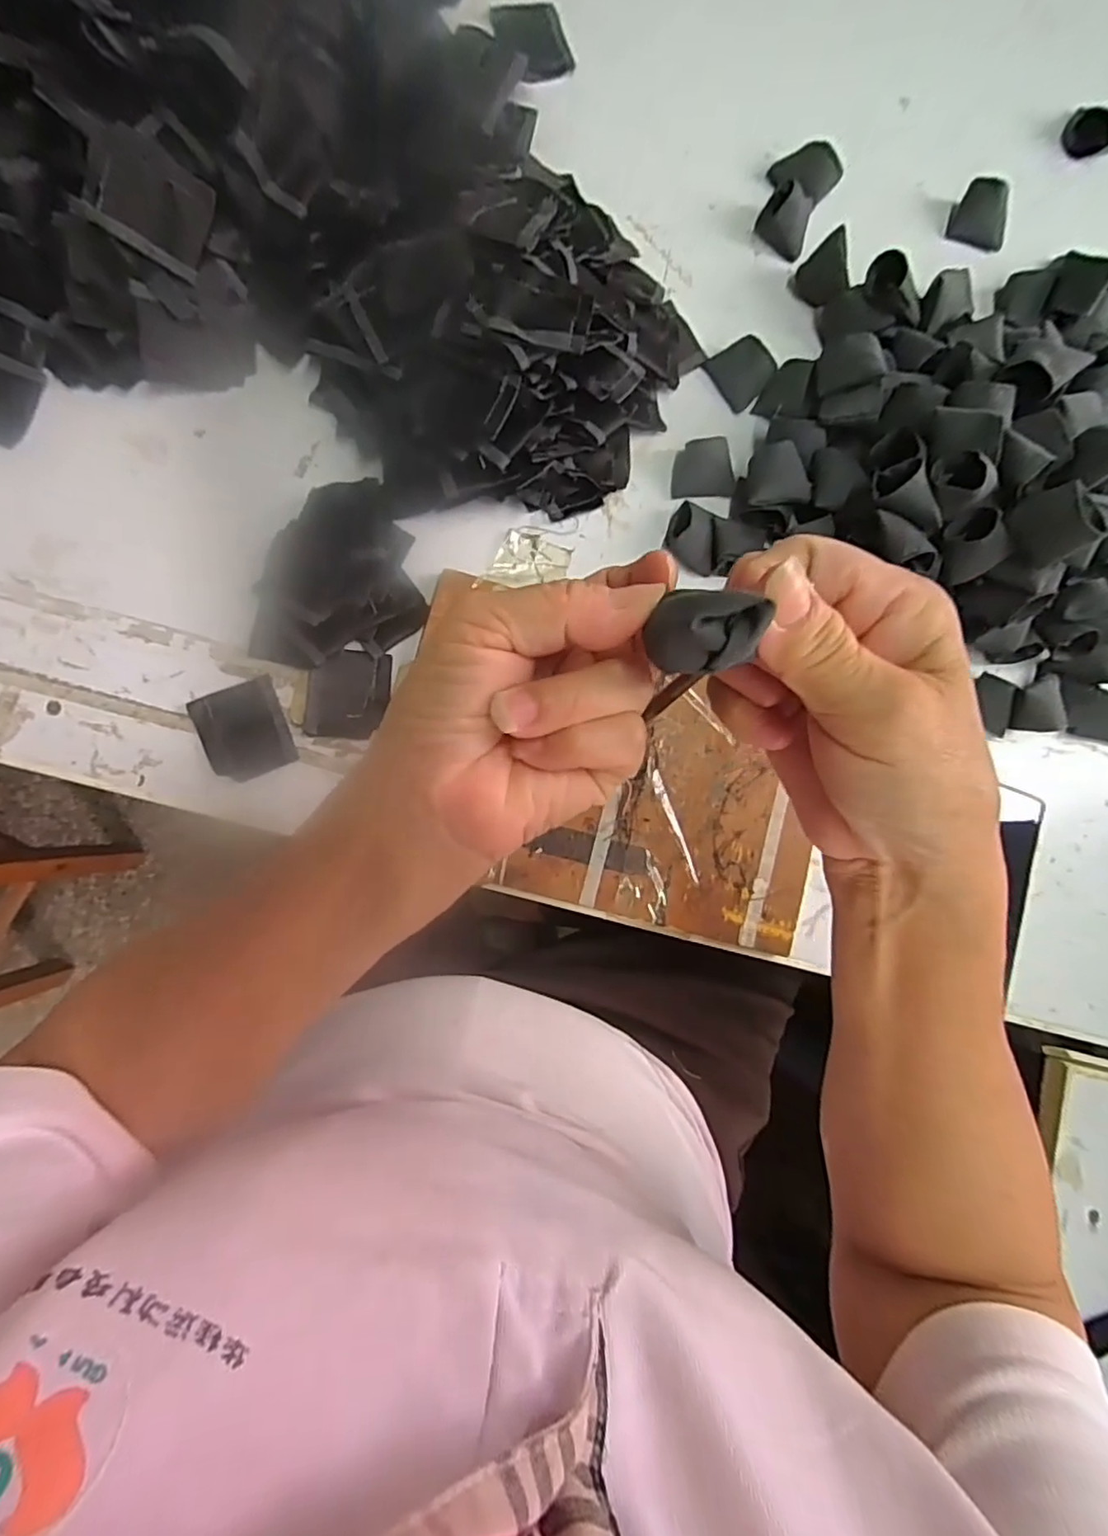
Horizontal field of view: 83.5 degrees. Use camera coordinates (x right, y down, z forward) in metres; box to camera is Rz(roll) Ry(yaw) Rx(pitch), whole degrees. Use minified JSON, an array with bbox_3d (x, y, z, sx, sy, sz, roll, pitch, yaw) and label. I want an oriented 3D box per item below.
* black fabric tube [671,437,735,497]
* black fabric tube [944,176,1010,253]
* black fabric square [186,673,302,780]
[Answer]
[{"bbox_3d":[0.100,-0.198,0.412,0.041,0.017,0.035,-5,85,-9],"label":"black fabric tube"},{"bbox_3d":[0.323,-0.415,0.466,0.043,0.028,0.030,19,82,-7],"label":"black fabric tube"},{"bbox_3d":[-0.180,-0.021,0.361,0.049,0.004,0.056,-24,83,-4],"label":"black fabric square"}]

